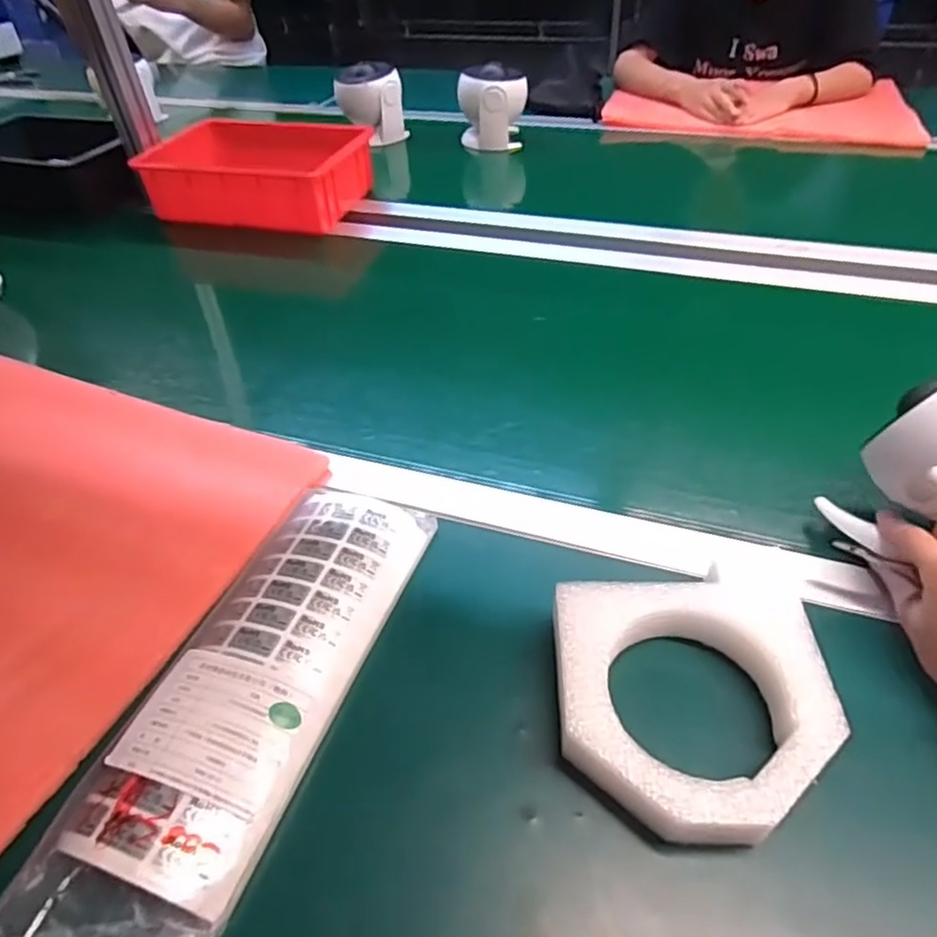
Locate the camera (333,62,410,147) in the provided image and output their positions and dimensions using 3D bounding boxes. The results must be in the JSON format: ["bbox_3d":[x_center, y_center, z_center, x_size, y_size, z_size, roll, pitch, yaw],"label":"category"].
[{"bbox_3d":[-0.175,-0.649,1.146,0.118,0.115,0.100,-8,44,-4],"label":"camera"}]

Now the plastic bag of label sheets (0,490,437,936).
[{"bbox_3d":[-0.135,0.141,0.382,0.118,0.031,0.335,17,47,7],"label":"plastic bag of label sheets"}]

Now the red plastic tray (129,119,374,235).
[{"bbox_3d":[-0.304,-0.434,0.942,0.298,0.077,0.178,7,45,11],"label":"red plastic tray"}]

